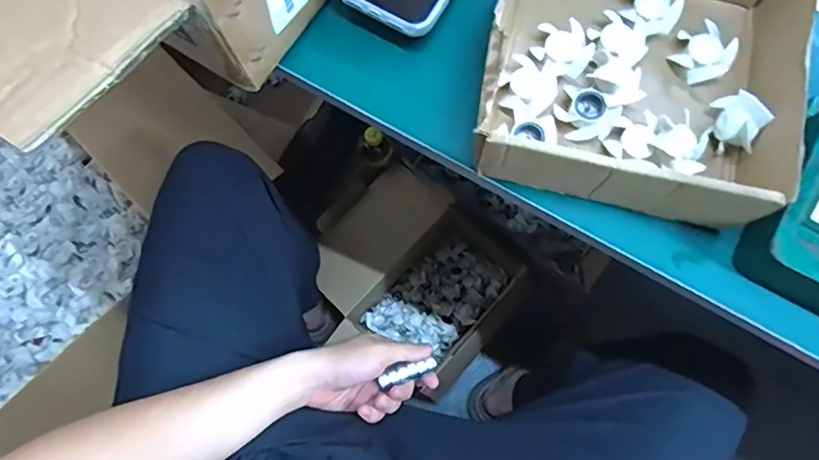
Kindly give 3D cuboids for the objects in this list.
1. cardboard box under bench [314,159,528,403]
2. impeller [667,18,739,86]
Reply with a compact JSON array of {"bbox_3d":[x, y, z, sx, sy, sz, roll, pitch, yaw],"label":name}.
[{"bbox_3d":[0.009,0.082,1.010,0.357,0.183,0.260,41,81,11],"label":"cardboard box under bench"},{"bbox_3d":[0.223,-0.134,0.415,0.037,0.018,0.043,-42,78,-8],"label":"impeller"}]

